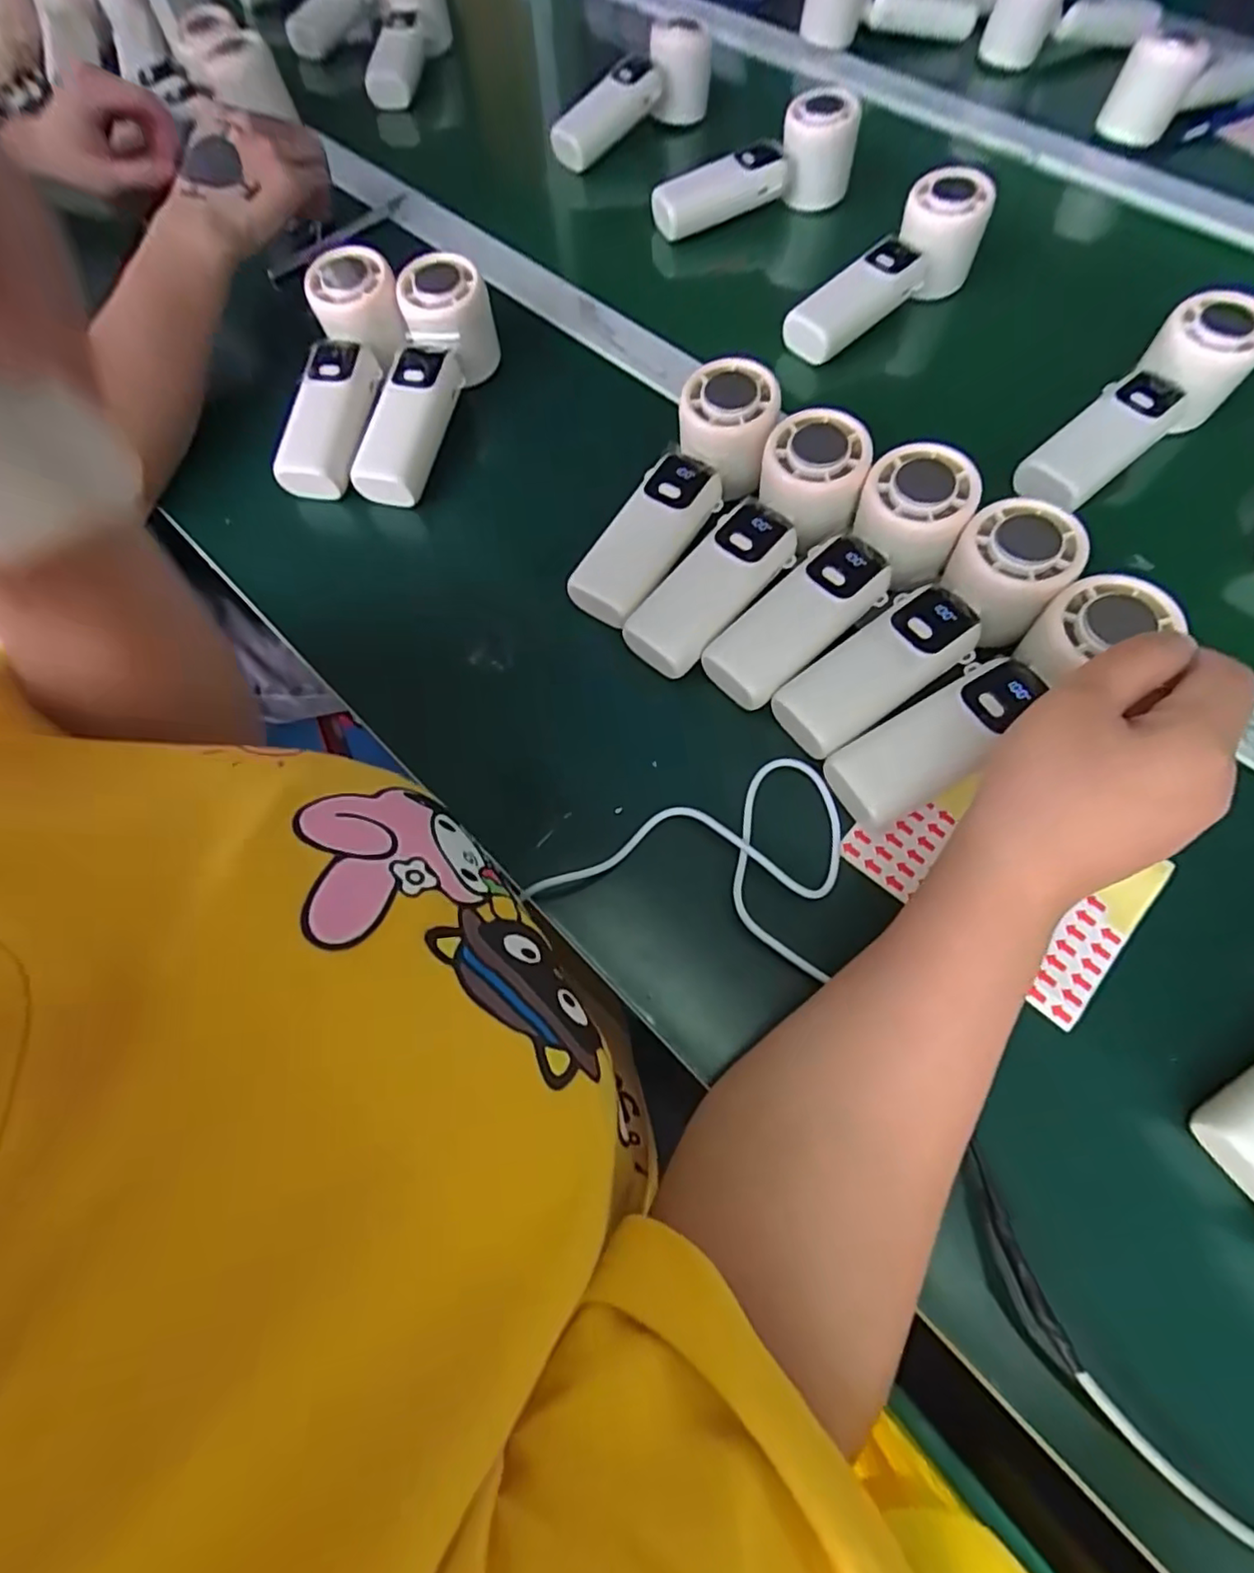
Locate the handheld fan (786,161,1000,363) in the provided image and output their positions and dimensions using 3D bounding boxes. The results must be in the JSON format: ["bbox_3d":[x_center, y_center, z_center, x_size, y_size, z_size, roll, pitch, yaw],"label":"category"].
[{"bbox_3d":[0.186,-0.364,0.455,0.169,0.047,0.049,-39,69,0],"label":"handheld fan"}]

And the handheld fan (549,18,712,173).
[{"bbox_3d":[0.009,-0.634,0.575,0.173,0.066,0.050,-36,69,-14],"label":"handheld fan"}]

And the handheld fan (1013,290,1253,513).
[{"bbox_3d":[0.312,-0.228,0.391,0.169,0.042,0.054,-39,69,0],"label":"handheld fan"}]

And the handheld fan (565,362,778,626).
[{"bbox_3d":[0.030,-0.163,0.361,0.050,0.035,0.163,34,86,17],"label":"handheld fan"}]

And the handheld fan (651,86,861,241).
[{"bbox_3d":[0.097,-0.508,0.514,0.169,0.060,0.064,-17,65,-6],"label":"handheld fan"}]

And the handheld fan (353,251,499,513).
[{"bbox_3d":[-0.129,-0.262,0.405,0.054,0.058,0.161,10,66,7],"label":"handheld fan"}]

